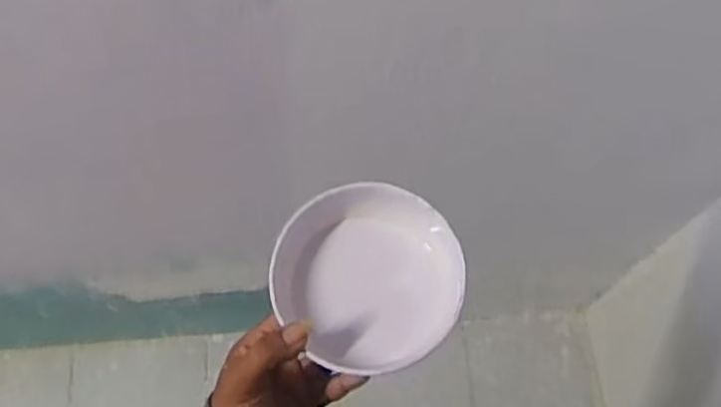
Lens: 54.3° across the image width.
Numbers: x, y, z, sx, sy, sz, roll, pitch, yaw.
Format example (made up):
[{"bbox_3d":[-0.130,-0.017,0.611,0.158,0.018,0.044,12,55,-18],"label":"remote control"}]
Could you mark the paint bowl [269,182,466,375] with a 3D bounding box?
[{"bbox_3d":[0.006,0.053,0.519,0.126,0.040,0.138,0,67,-1],"label":"paint bowl"}]

